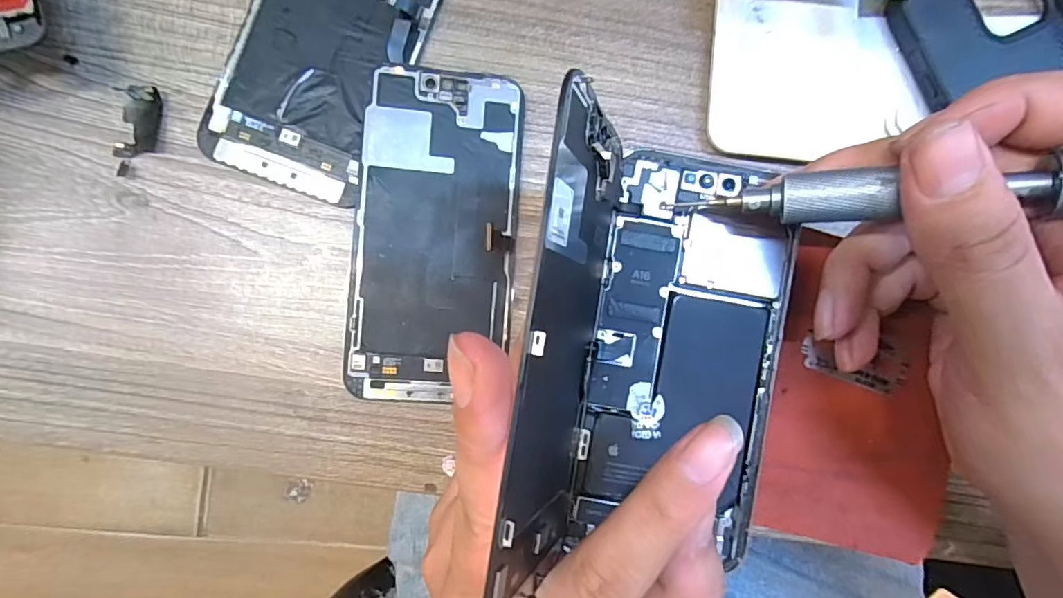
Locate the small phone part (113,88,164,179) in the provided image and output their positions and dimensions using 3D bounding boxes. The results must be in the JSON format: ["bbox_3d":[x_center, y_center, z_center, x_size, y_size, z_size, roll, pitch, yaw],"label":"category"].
[{"bbox_3d":[-0.166,-0.071,0.218,0.018,0.004,0.037,0,88,-4],"label":"small phone part"}]

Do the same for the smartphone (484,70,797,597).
[{"bbox_3d":[0.043,0.016,0.159,0.093,0.061,0.135,9,87,-4],"label":"smartphone"}]

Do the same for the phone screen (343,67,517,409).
[{"bbox_3d":[-0.041,-0.027,0.224,0.068,0.007,0.140,4,88,-4],"label":"phone screen"}]

